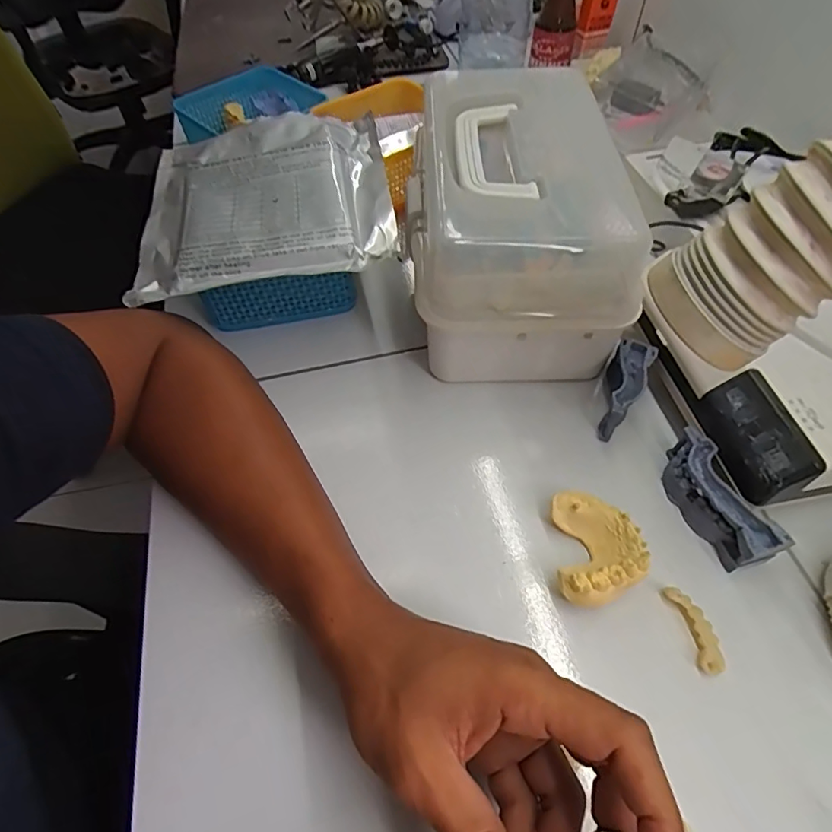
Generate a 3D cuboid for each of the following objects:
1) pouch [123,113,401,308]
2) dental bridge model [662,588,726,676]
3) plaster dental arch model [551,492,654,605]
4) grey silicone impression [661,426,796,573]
[{"bbox_3d":[-0.121,-0.181,0.418,0.196,0.023,0.197,-9,56,-6],"label":"pouch"},{"bbox_3d":[0.164,0.125,0.299,0.013,0.010,0.048,-12,56,-8],"label":"dental bridge model"},{"bbox_3d":[0.113,0.084,0.319,0.051,0.029,0.067,3,56,2],"label":"plaster dental arch model"},{"bbox_3d":[0.192,0.055,0.331,0.029,0.031,0.086,-17,57,-11],"label":"grey silicone impression"}]

